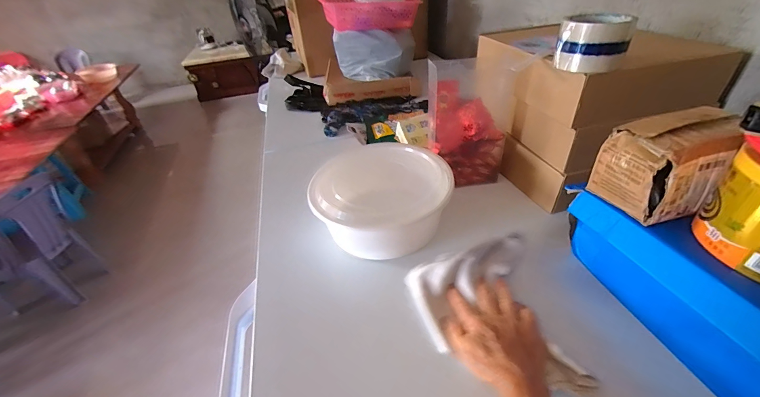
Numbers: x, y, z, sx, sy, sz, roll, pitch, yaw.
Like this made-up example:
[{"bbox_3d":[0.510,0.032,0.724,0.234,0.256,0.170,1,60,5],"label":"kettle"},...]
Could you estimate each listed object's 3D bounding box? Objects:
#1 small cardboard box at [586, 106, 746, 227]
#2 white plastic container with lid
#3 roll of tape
[{"bbox_3d":[0.330,-0.043,0.384,0.104,0.097,0.098,-10,38,-5],"label":"small cardboard box"},{"bbox_3d":[-0.001,-0.003,0.553,0.209,0.107,0.207,-3,37,3],"label":"white plastic container with lid"},{"bbox_3d":[0.304,-0.225,0.468,0.093,0.065,0.079,24,46,33],"label":"roll of tape"}]

